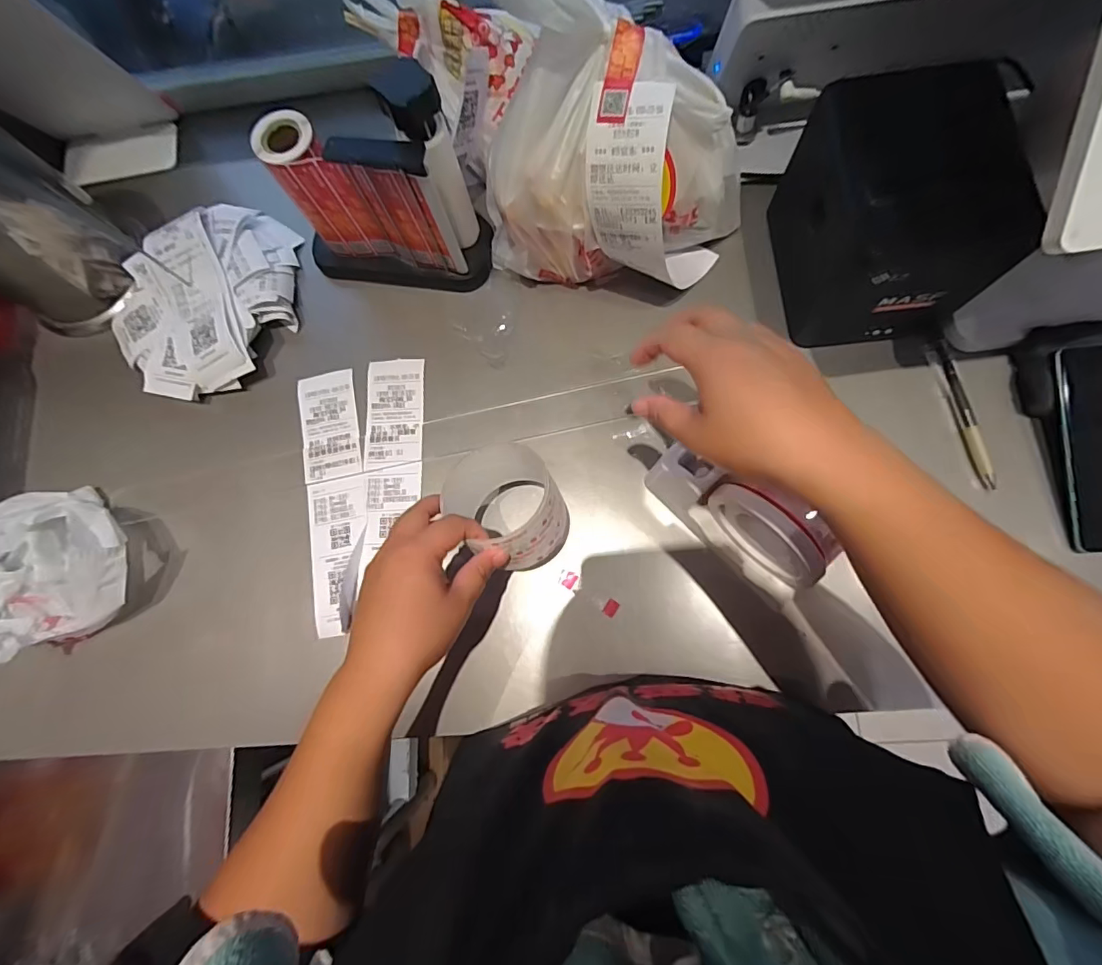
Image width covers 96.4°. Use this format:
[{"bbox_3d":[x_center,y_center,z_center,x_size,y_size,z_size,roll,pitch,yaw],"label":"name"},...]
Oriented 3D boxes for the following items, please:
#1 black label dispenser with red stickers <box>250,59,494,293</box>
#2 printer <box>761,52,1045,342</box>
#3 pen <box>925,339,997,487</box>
[{"bbox_3d":[-0.154,-0.248,0.424,0.180,0.172,0.064,8,79,6],"label":"black label dispenser with red stickers"},{"bbox_3d":[0.270,-0.211,0.390,0.126,0.139,0.151,-5,77,3],"label":"printer"},{"bbox_3d":[0.351,-0.060,0.418,0.016,0.012,0.131,-14,77,2],"label":"pen"}]

